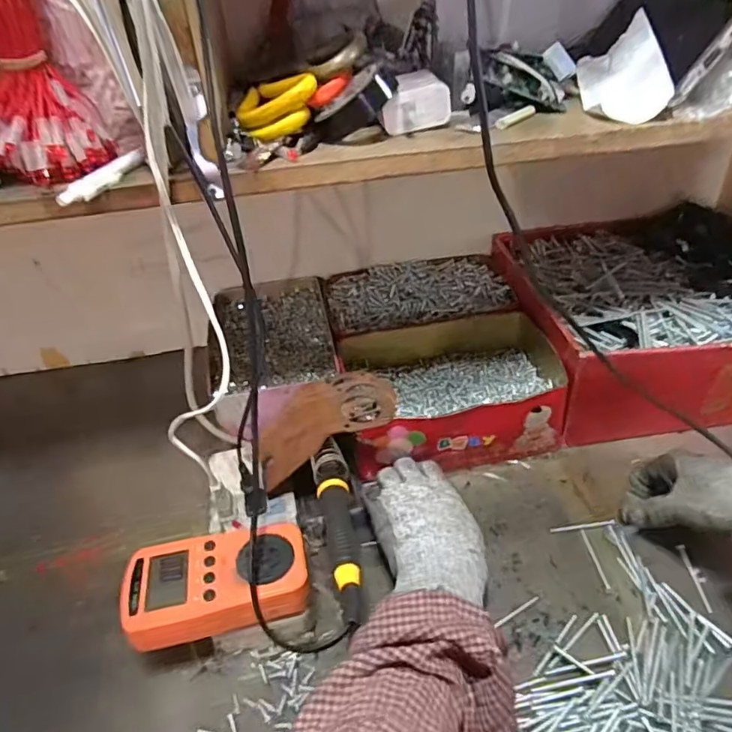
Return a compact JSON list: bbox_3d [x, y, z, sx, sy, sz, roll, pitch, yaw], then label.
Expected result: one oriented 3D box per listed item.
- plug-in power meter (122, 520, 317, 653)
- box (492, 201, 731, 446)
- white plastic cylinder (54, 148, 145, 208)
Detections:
[{"bbox_3d":[-0.107,0.159,0.408,0.127,0.033,0.072,-12,38,-8],"label":"plug-in power meter"},{"bbox_3d":[0.321,-0.057,0.625,0.304,0.124,0.298,-12,38,-7],"label":"box"},{"bbox_3d":[-0.174,-0.125,0.367,0.012,0.013,0.084,8,40,17],"label":"white plastic cylinder"}]

